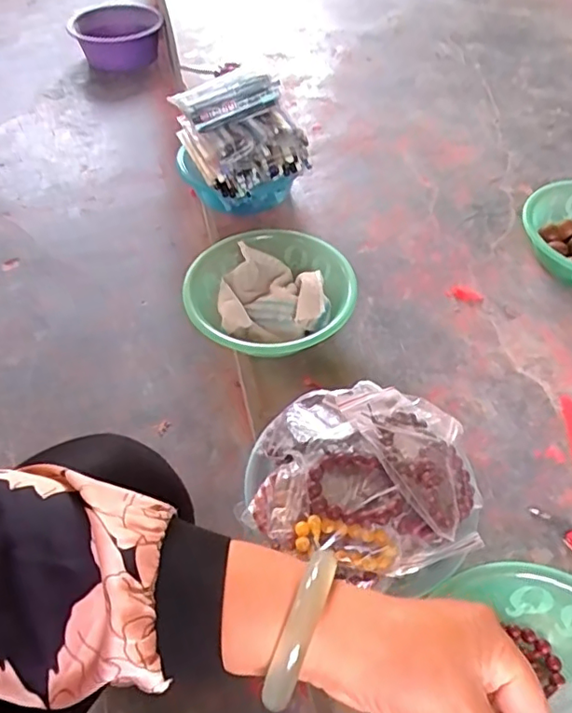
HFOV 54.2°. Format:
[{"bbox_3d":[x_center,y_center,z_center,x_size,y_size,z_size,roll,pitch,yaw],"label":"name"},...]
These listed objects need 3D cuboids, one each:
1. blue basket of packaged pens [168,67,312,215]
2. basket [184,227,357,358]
[{"bbox_3d":[-0.071,-0.332,0.899,0.185,0.209,0.135,-16,53,-12],"label":"blue basket of packaged pens"},{"bbox_3d":[-0.029,-0.094,0.802,0.220,0.093,0.238,0,51,0],"label":"basket"}]

